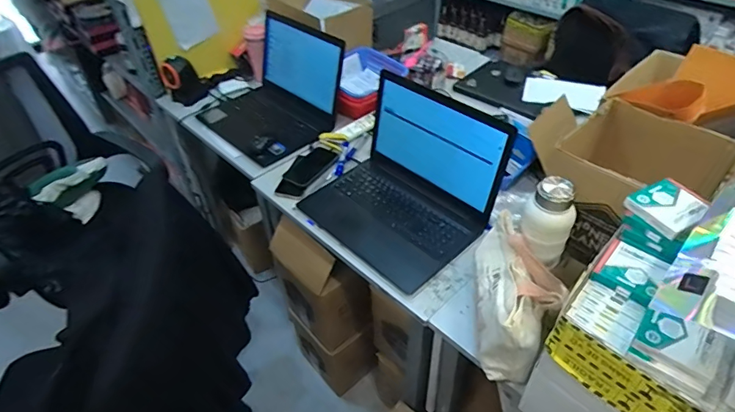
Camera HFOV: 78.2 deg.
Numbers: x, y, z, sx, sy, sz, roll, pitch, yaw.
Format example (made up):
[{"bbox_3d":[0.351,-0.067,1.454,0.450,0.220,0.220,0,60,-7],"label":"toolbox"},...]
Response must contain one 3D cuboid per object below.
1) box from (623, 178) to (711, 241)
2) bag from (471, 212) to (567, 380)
[{"bbox_3d":[0.423,0.001,0.634,0.091,0.016,0.076,-24,47,-20],"label":"box"},{"bbox_3d":[0.253,0.149,0.778,0.124,0.152,0.249,3,44,8],"label":"bag"}]

